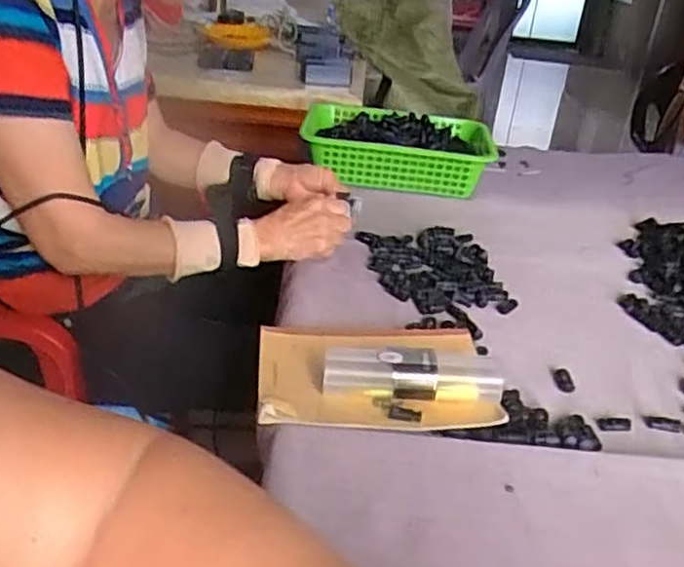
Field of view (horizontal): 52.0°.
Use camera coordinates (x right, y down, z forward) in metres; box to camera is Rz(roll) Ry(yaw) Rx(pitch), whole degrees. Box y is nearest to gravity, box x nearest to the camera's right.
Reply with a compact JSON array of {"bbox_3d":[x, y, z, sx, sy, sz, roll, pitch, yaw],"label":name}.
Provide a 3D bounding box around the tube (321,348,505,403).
[{"bbox_3d":[0.062,0.079,0.622,0.154,0.040,0.042,4,26,-1],"label":"tube"}]

